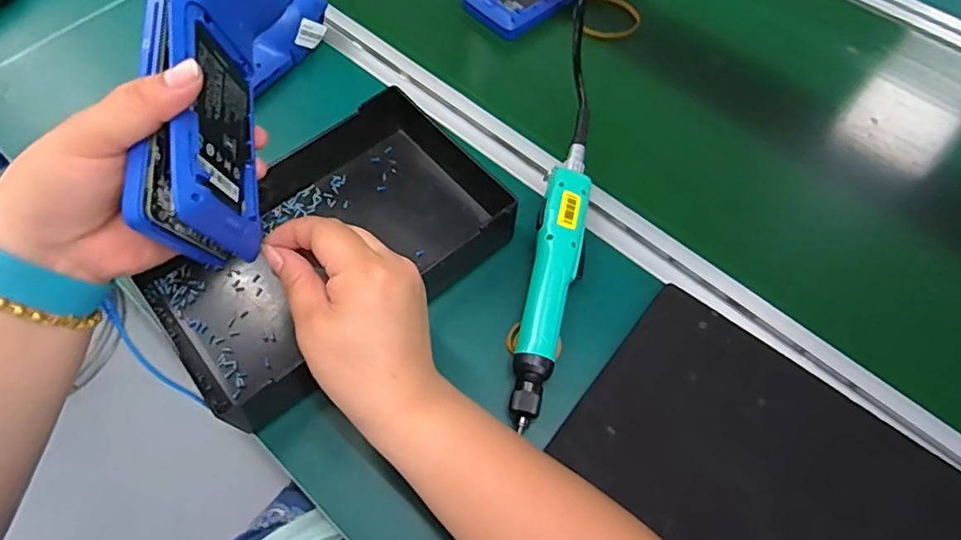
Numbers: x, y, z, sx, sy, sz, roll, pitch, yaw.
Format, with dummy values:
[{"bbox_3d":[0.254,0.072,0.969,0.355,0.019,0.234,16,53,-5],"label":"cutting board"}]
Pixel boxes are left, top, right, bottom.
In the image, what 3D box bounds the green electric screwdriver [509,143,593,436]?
[{"bbox_3d":[0.056,0.005,0.438,0.040,0.042,0.225,12,62,6],"label":"green electric screwdriver"}]

